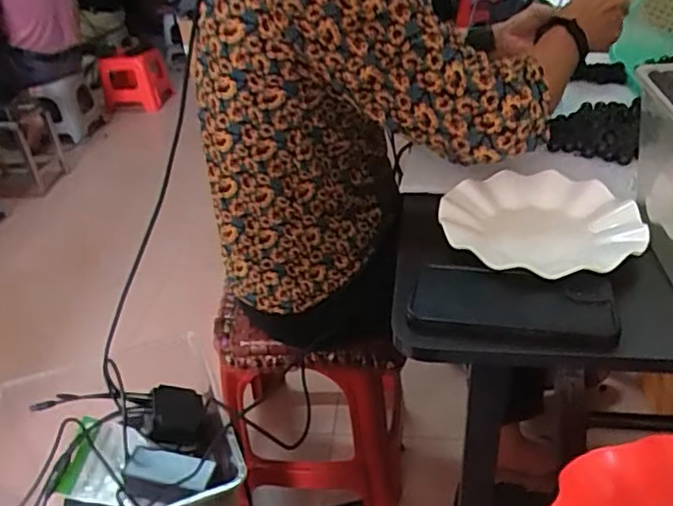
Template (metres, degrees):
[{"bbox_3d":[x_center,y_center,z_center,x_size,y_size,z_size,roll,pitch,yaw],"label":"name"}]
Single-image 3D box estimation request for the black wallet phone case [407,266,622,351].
[{"bbox_3d":[0.145,0.043,0.505,0.160,0.016,0.081,5,36,15],"label":"black wallet phone case"}]

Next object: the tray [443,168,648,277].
[{"bbox_3d":[0.195,-0.028,0.593,0.178,0.028,0.176,1,36,9],"label":"tray"}]

